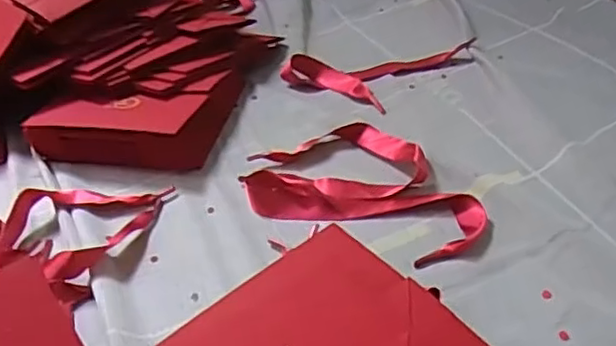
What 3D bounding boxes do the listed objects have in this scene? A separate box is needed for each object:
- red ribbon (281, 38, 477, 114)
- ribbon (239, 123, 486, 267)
[{"bbox_3d":[0.063,-0.105,0.587,0.103,0.019,0.134,26,47,35],"label":"red ribbon"},{"bbox_3d":[0.046,0.005,0.470,0.173,0.017,0.117,17,43,27],"label":"ribbon"}]

